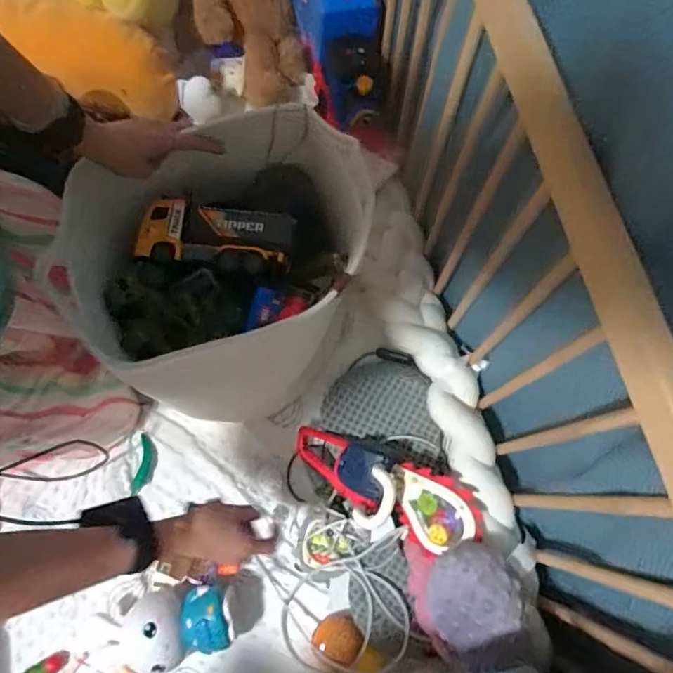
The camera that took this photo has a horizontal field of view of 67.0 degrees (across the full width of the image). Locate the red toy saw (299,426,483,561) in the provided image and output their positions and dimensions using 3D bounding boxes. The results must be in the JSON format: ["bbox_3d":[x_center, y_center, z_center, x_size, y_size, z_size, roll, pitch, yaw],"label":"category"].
[{"bbox_3d":[0.057,0.217,0.727,0.296,0.082,0.106,20,72,25],"label":"red toy saw"}]

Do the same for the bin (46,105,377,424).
[{"bbox_3d":[-0.149,-0.079,0.695,0.365,0.253,0.335,2,72,-1],"label":"bin"}]

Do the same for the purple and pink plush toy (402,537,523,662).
[{"bbox_3d":[0.157,0.320,0.631,0.115,0.115,0.124,-3,72,-2],"label":"purple and pink plush toy"}]

